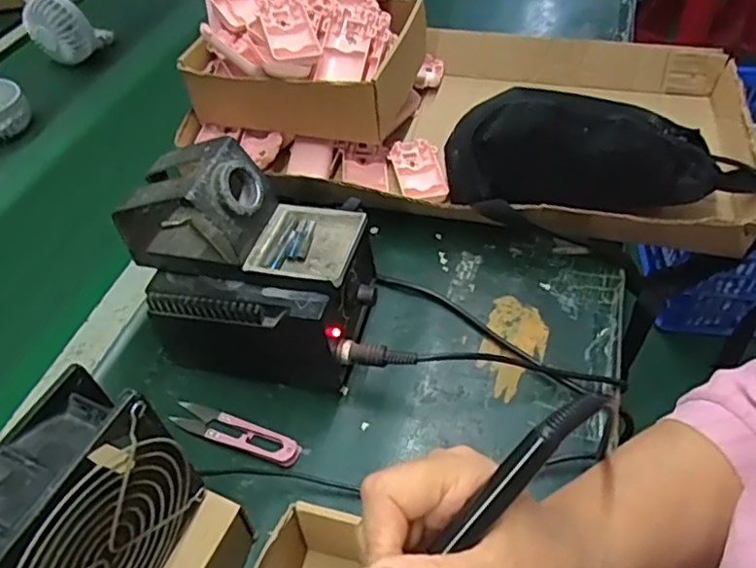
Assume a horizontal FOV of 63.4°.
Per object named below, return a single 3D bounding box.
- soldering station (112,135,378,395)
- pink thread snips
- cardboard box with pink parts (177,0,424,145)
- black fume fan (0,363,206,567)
[{"bbox_3d":[-0.094,-0.011,0.453,0.172,0.156,0.104,12,49,12],"label":"soldering station"},{"bbox_3d":[-0.104,0.107,0.446,0.103,0.012,0.023,16,50,16],"label":"pink thread snips"},{"bbox_3d":[-0.071,-0.247,0.652,0.209,0.098,0.202,12,49,13],"label":"cardboard box with pink parts"},{"bbox_3d":[-0.145,0.121,0.290,0.046,0.114,0.116,19,51,18],"label":"black fume fan"}]

